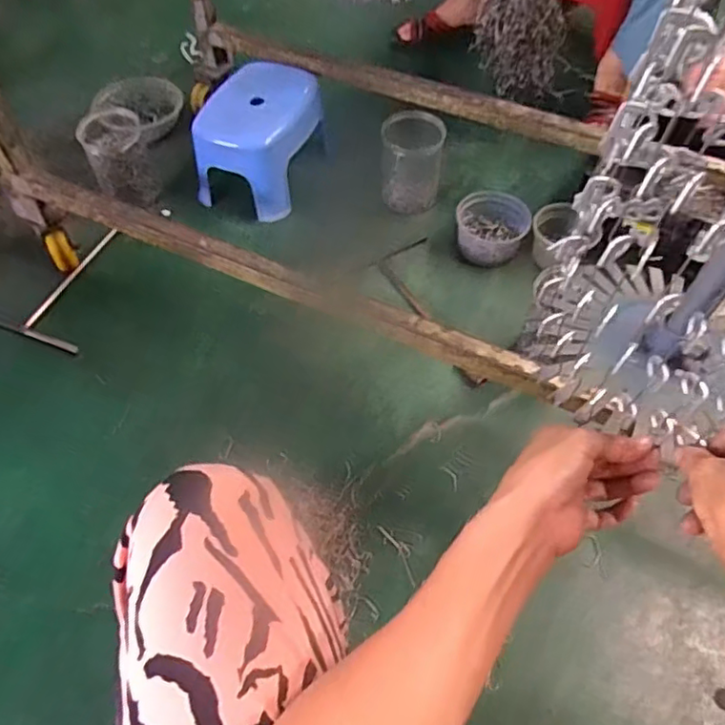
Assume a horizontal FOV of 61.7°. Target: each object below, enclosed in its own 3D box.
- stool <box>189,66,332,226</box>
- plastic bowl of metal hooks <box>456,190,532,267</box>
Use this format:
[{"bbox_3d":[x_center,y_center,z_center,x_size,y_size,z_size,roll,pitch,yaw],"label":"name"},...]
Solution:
[{"bbox_3d":[-0.177,-0.395,1.077,0.176,0.141,0.241,22,58,14],"label":"stool"},{"bbox_3d":[0.198,-0.207,0.959,0.108,0.085,0.091,14,57,9],"label":"plastic bowl of metal hooks"}]

